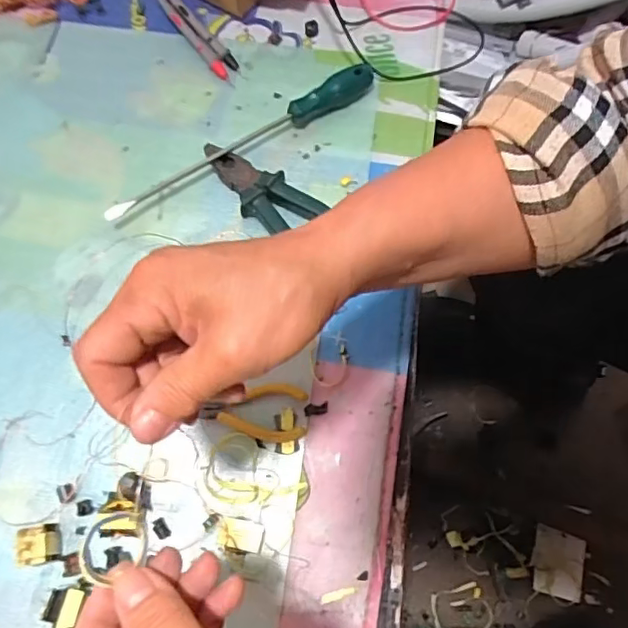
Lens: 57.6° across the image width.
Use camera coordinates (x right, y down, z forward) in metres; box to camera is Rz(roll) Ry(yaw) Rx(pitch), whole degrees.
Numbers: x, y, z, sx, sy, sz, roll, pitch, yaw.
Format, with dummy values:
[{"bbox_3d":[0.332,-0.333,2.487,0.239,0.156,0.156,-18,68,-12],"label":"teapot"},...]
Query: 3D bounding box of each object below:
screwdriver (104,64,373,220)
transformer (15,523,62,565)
[{"bbox_3d":[-0.064,-0.164,0.539,0.285,0.025,0.025,-33,74,-11],"label":"screwdriver"},{"bbox_3d":[-0.199,0.167,0.414,0.023,0.027,0.026,-9,71,-3],"label":"transformer"}]

